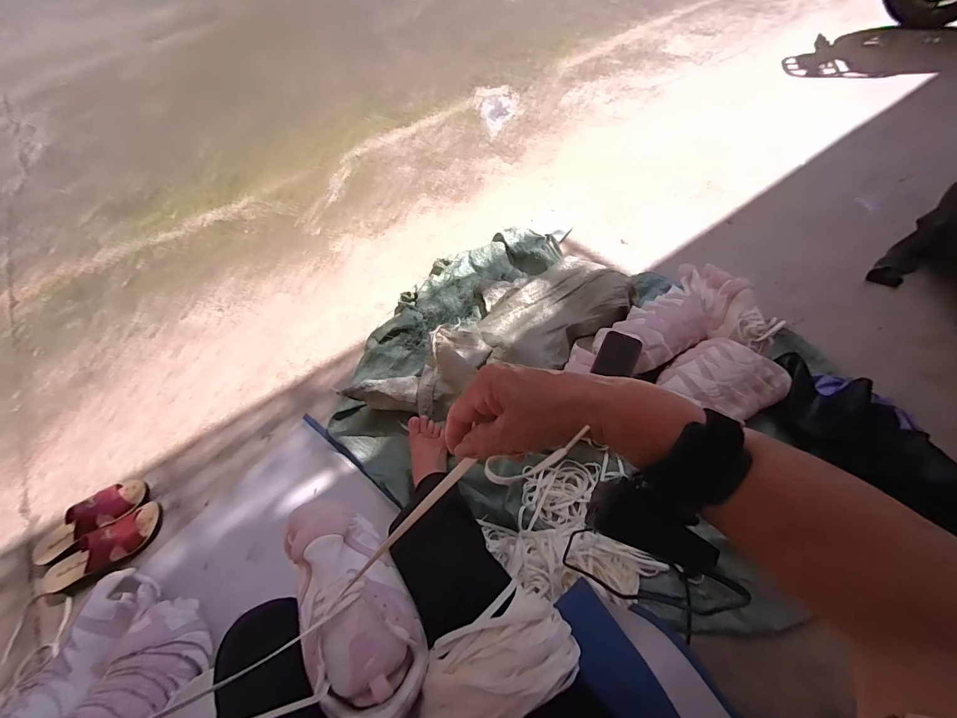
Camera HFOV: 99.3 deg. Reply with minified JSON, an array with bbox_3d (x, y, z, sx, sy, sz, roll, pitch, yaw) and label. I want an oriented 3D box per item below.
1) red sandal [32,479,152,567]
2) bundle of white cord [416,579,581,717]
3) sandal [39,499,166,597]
[{"bbox_3d":[-0.839,0.352,0.878,0.076,0.069,0.217,34,64,24],"label":"red sandal"},{"bbox_3d":[0.012,0.323,0.418,0.187,0.053,0.106,-33,63,-17],"label":"bundle of white cord"},{"bbox_3d":[-0.778,0.396,0.844,0.221,0.067,0.085,-40,61,-21],"label":"sandal"}]

